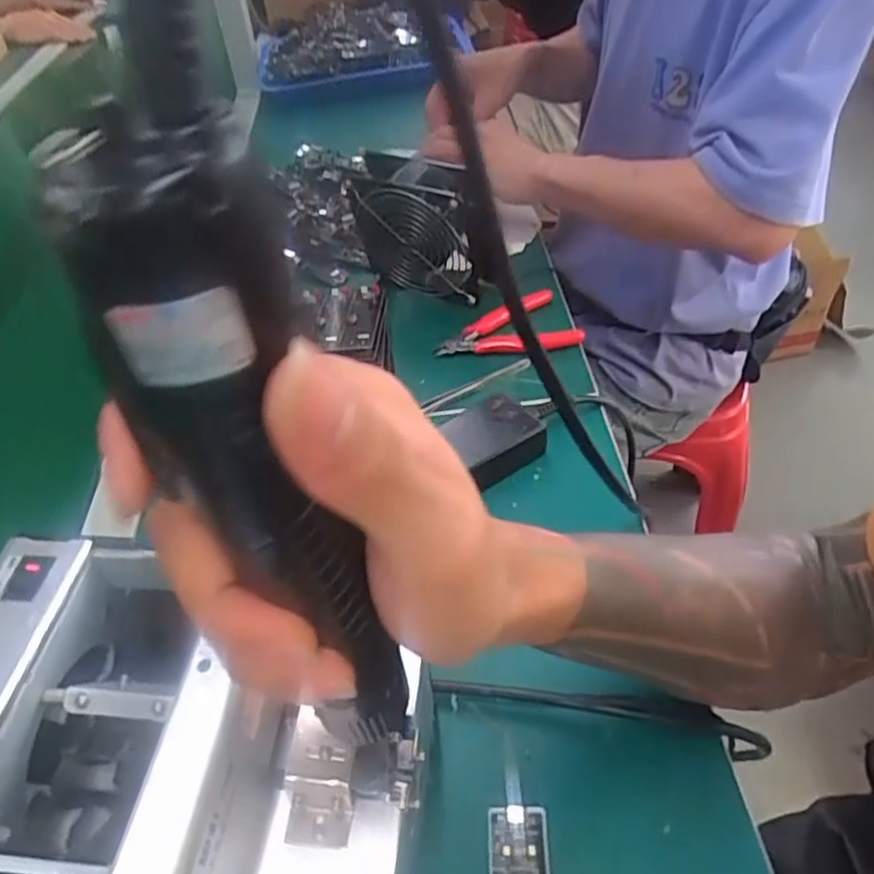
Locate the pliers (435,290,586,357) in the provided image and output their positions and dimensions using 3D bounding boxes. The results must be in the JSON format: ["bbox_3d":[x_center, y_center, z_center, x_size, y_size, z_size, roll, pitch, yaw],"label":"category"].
[{"bbox_3d":[0.058,-0.090,0.601,0.117,0.020,0.070,-16,46,-9],"label":"pliers"}]

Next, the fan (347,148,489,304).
[{"bbox_3d":[-0.017,-0.185,0.623,0.110,0.134,0.038,16,50,21],"label":"fan"}]

